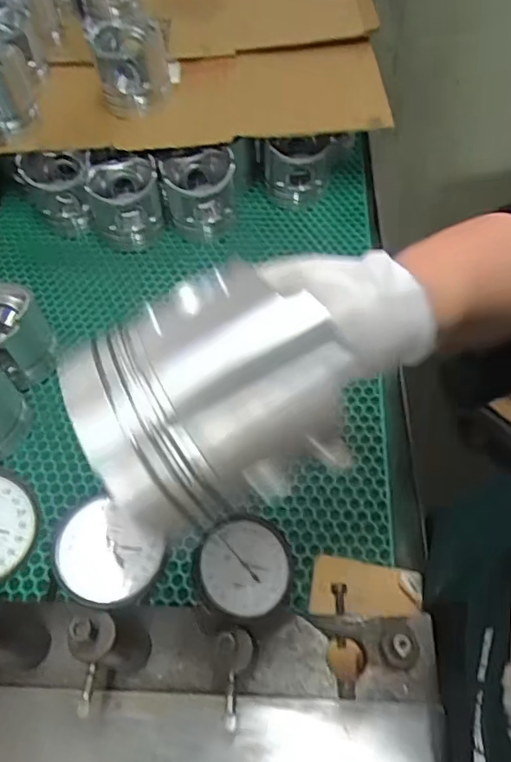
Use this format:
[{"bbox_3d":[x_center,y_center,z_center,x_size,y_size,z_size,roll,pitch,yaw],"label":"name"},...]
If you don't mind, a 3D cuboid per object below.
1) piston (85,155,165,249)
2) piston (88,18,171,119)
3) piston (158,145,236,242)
[{"bbox_3d":[-0.155,-0.214,0.655,0.089,0.088,0.082,-13,57,-6],"label":"piston"},{"bbox_3d":[-0.149,-0.375,0.651,0.086,0.089,0.069,-10,57,-4],"label":"piston"},{"bbox_3d":[-0.067,-0.228,0.665,0.087,0.080,0.087,-7,57,-2],"label":"piston"}]

